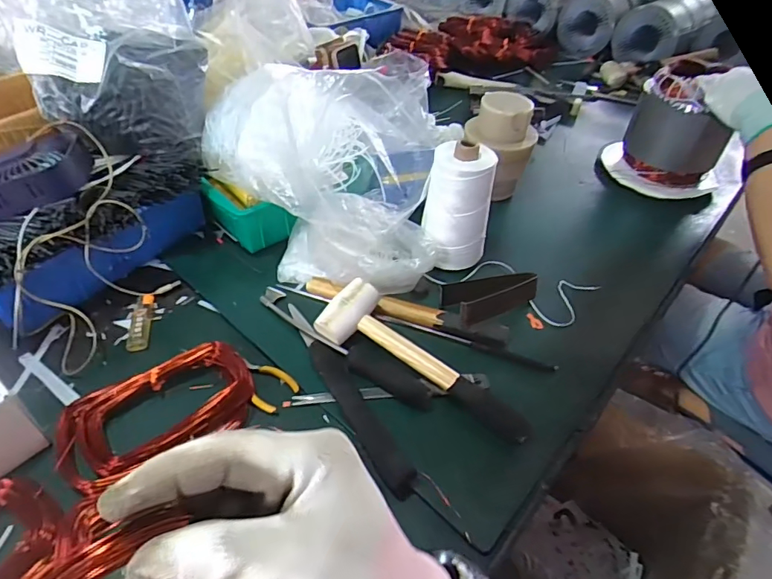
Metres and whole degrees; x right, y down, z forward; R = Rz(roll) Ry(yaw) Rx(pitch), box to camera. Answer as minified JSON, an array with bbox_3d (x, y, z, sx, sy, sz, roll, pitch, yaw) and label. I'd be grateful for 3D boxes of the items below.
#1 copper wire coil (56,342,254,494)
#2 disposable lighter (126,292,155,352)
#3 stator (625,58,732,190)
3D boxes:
[{"bbox_3d":[-0.230,0.118,0.498,0.185,0.031,0.100,-22,51,-24],"label":"copper wire coil"},{"bbox_3d":[-0.298,0.039,0.595,0.025,0.011,0.087,-7,46,-12],"label":"disposable lighter"},{"bbox_3d":[0.524,-0.296,0.869,0.157,0.155,0.146,32,51,25],"label":"stator"}]

